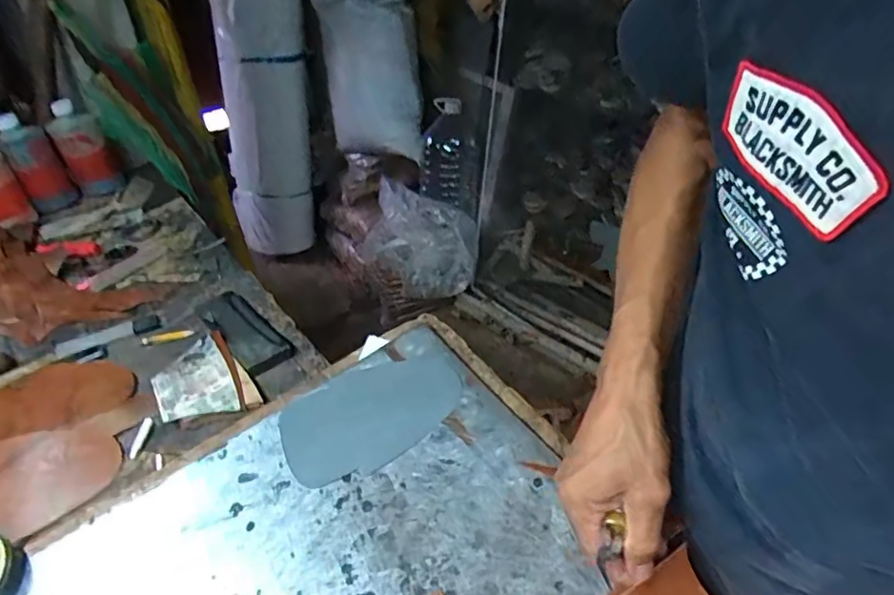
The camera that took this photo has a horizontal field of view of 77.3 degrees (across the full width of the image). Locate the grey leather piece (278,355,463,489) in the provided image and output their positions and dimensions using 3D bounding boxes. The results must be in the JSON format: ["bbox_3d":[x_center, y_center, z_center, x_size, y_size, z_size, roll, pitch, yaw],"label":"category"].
[{"bbox_3d":[-0.067,0.104,0.510,0.163,0.004,0.100,-26,49,-16],"label":"grey leather piece"}]

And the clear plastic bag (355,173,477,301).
[{"bbox_3d":[-0.110,-0.182,1.829,0.411,0.228,0.290,19,44,24],"label":"clear plastic bag"}]

